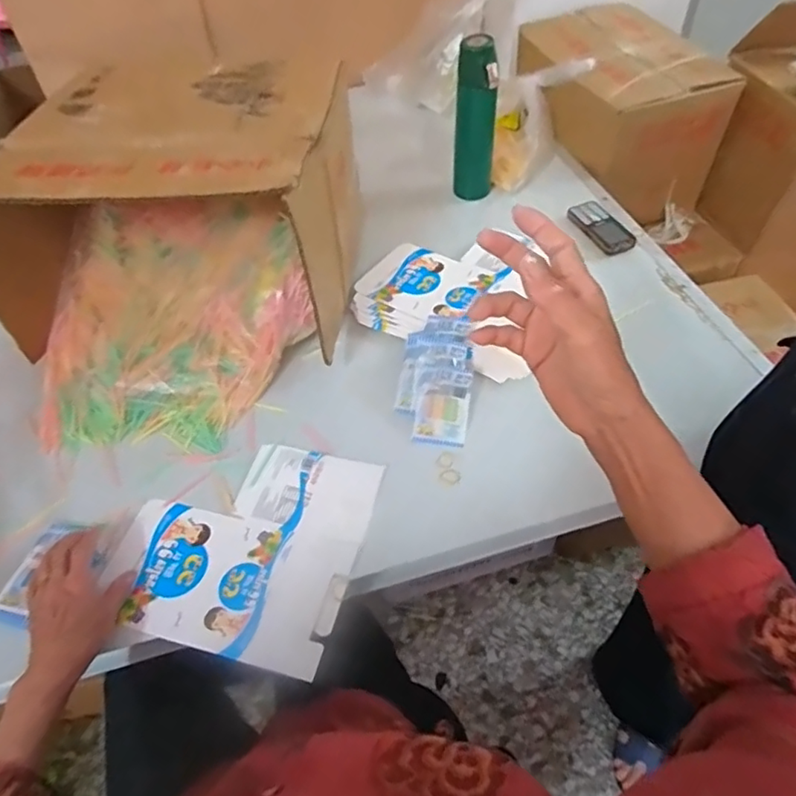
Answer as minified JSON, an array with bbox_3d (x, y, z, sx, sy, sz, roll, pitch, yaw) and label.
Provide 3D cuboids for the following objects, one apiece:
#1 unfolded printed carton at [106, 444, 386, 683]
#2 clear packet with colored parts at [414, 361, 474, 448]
[{"bbox_3d":[-0.166,0.152,0.634,0.249,0.011,0.235,11,53,12],"label":"unfolded printed carton"},{"bbox_3d":[0.055,0.010,0.714,0.064,0.007,0.099,8,75,7],"label":"clear packet with colored parts"}]

